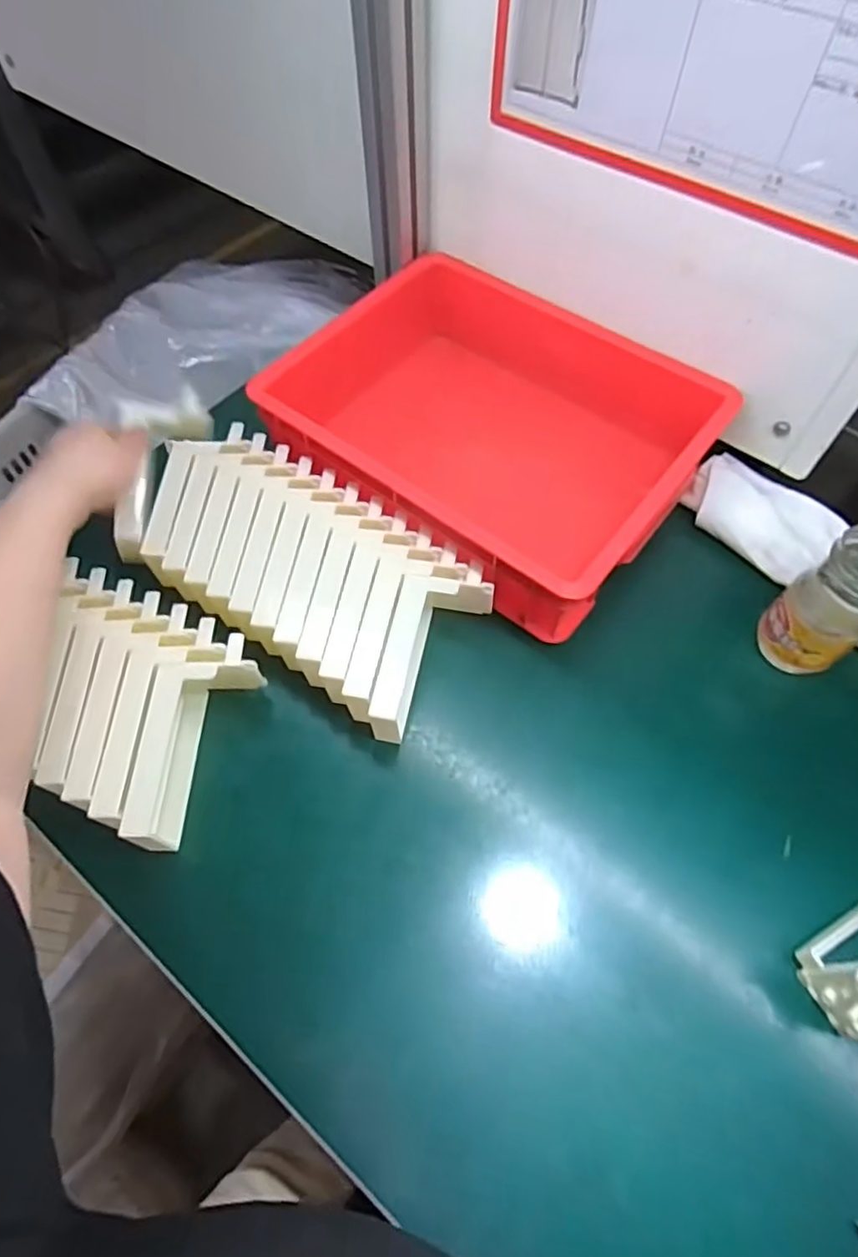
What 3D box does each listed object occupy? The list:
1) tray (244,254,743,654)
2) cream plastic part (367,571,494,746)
[{"bbox_3d":[0.051,-0.183,0.570,0.352,0.077,0.262,35,66,18],"label":"tray"},{"bbox_3d":[0.004,0.023,0.488,0.070,0.049,0.133,10,61,5],"label":"cream plastic part"}]

